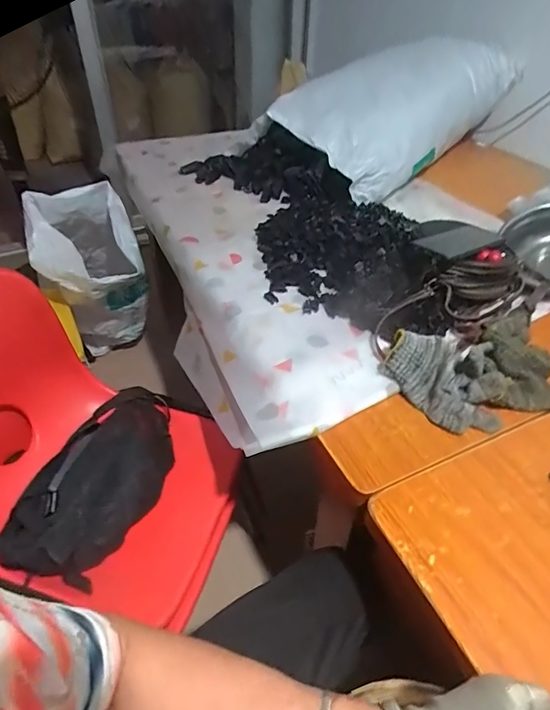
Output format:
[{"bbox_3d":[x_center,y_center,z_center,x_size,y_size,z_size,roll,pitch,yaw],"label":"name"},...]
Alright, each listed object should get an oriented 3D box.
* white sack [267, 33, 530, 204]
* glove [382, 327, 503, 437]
[{"bbox_3d":[0.297,-0.615,1.142,0.320,0.210,0.710,31,50,28],"label":"white sack"},{"bbox_3d":[0.210,0.035,0.584,0.102,0.049,0.141,-12,44,-14],"label":"glove"}]

